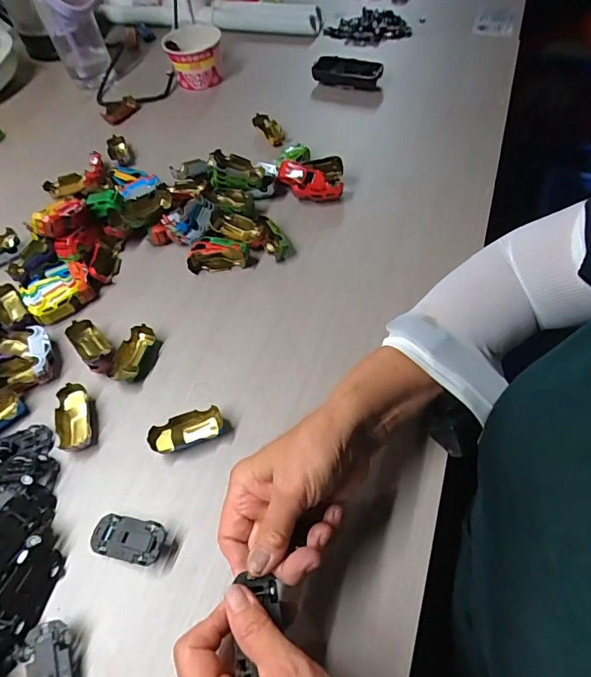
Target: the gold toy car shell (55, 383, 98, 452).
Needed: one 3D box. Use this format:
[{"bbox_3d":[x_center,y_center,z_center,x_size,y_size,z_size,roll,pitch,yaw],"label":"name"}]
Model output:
[{"bbox_3d":[-0.206,0.075,0.410,0.031,0.017,0.063,-20,56,-8],"label":"gold toy car shell"}]

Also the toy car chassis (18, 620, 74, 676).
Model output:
[{"bbox_3d":[-0.168,0.232,0.300,0.034,0.016,0.064,-16,56,-6],"label":"toy car chassis"}]

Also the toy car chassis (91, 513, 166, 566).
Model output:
[{"bbox_3d":[-0.131,0.158,0.346,0.063,0.019,0.031,8,57,10],"label":"toy car chassis"}]

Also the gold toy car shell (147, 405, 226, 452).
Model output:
[{"bbox_3d":[-0.097,0.083,0.394,0.064,0.016,0.028,-21,56,-10],"label":"gold toy car shell"}]

